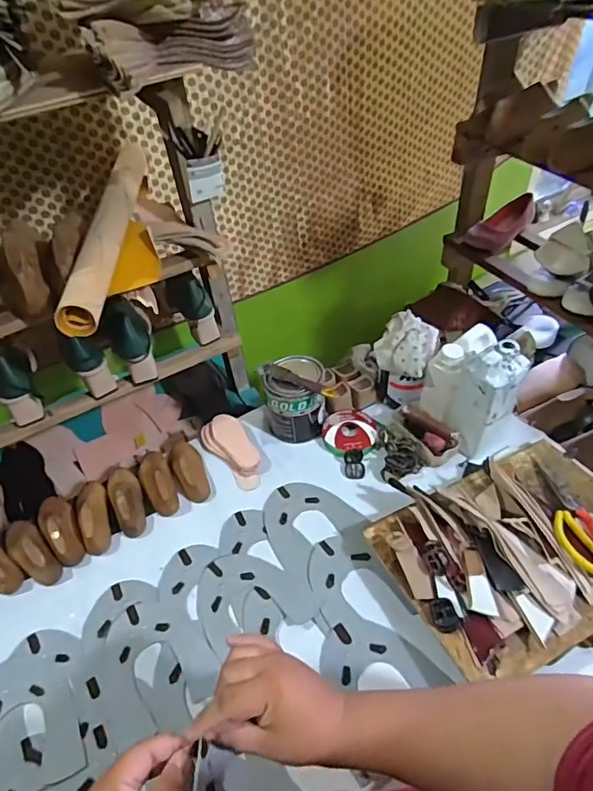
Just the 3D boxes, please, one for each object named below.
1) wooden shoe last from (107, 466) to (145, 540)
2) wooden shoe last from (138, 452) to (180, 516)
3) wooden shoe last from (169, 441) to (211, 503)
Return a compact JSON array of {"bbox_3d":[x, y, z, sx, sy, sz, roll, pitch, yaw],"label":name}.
[{"bbox_3d":[-0.283,0.170,0.810,0.051,0.052,0.140,-24,50,-17],"label":"wooden shoe last"},{"bbox_3d":[-0.241,0.142,0.833,0.053,0.052,0.140,-23,49,-16],"label":"wooden shoe last"},{"bbox_3d":[-0.189,0.123,0.846,0.051,0.040,0.129,-22,49,-16],"label":"wooden shoe last"}]

